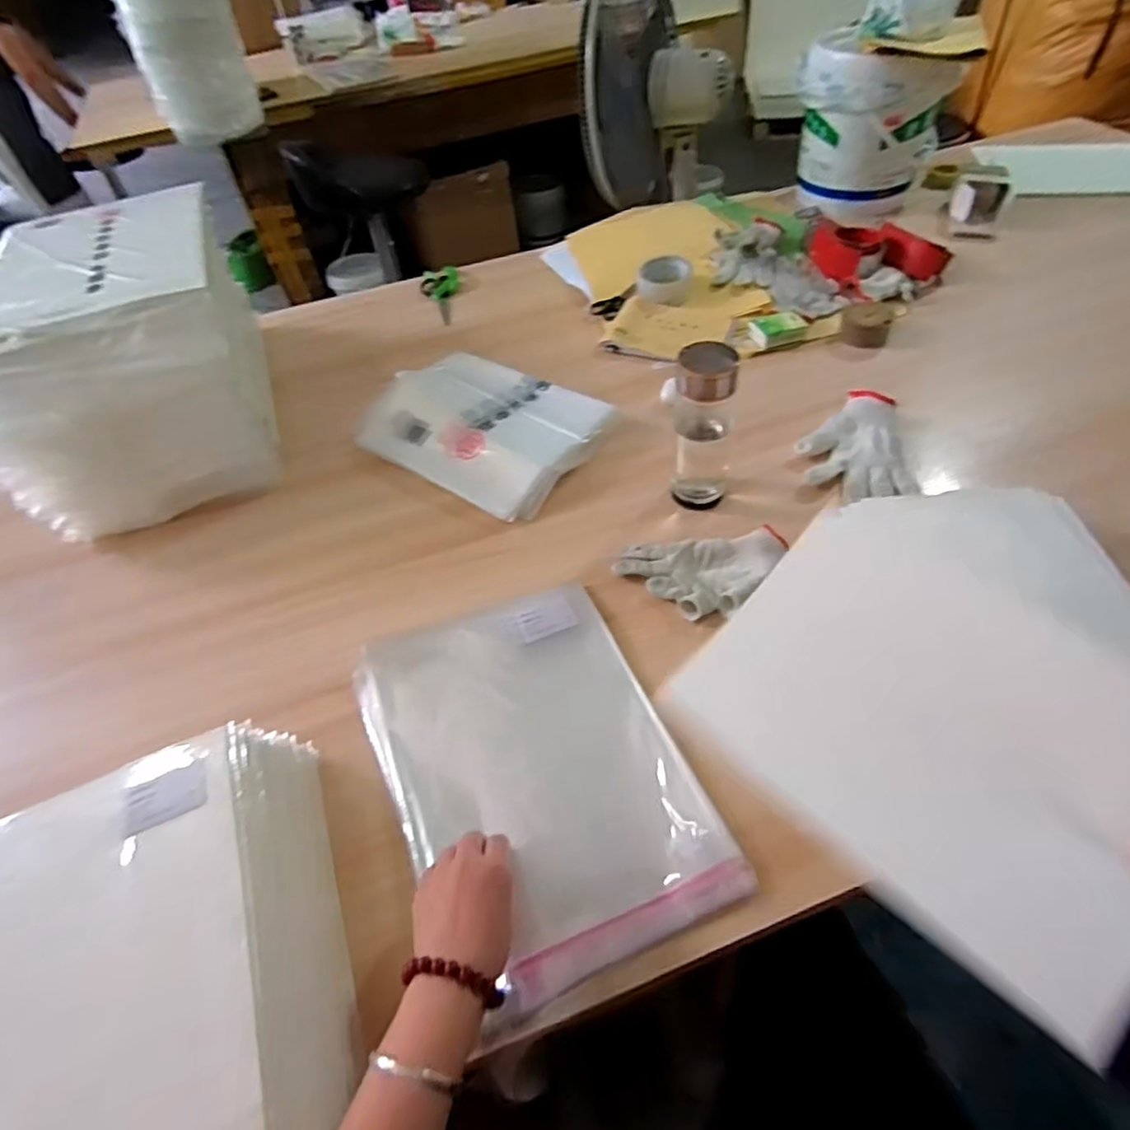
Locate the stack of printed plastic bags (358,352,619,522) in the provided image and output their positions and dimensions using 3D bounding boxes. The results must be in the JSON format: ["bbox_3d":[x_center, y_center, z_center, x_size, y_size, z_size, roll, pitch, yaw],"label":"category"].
[{"bbox_3d":[-0.115,-0.195,0.865,0.312,0.032,0.217,31,59,27],"label":"stack of printed plastic bags"}]

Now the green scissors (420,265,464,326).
[{"bbox_3d":[-0.219,-0.485,1.153,0.073,0.017,0.157,-10,62,-3],"label":"green scissors"}]

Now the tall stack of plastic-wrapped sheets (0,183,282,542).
[{"bbox_3d":[-0.580,-0.287,0.869,0.288,0.246,0.398,-18,50,-10],"label":"tall stack of plastic-wrapped sheets"}]

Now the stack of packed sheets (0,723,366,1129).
[{"bbox_3d":[-0.300,0.299,0.446,0.277,0.093,0.312,-23,51,-14],"label":"stack of packed sheets"}]

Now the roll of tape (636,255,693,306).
[{"bbox_3d":[0.162,-0.461,1.037,0.088,0.044,0.088,-3,49,3],"label":"roll of tape"}]

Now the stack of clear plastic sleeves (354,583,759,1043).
[{"bbox_3d":[-0.030,0.177,0.581,0.247,0.022,0.343,-22,56,-11],"label":"stack of clear plastic sleeves"}]

